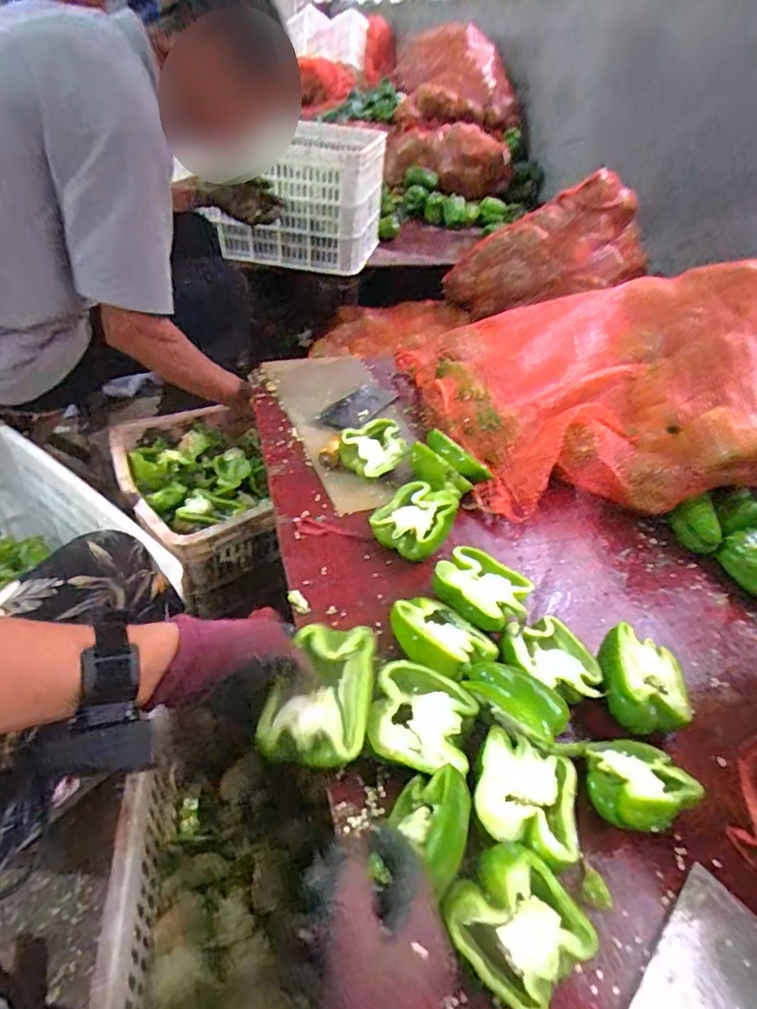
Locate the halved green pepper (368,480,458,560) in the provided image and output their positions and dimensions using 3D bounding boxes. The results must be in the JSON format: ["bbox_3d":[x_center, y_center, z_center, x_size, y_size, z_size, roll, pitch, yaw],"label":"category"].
[{"bbox_3d":[0.046,0.020,0.671,0.090,0.050,0.104,24,44,19],"label":"halved green pepper"}]

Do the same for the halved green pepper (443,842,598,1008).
[{"bbox_3d":[0.091,0.288,0.365,0.076,0.055,0.079,-27,51,-33],"label":"halved green pepper"}]

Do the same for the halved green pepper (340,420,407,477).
[{"bbox_3d":[-0.006,-0.077,0.775,0.101,0.037,0.078,-31,84,-43],"label":"halved green pepper"}]

